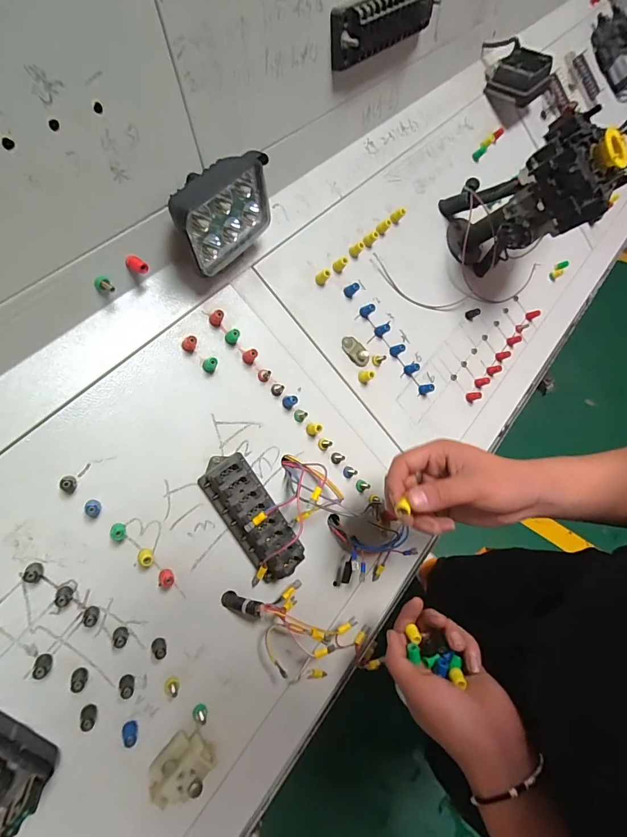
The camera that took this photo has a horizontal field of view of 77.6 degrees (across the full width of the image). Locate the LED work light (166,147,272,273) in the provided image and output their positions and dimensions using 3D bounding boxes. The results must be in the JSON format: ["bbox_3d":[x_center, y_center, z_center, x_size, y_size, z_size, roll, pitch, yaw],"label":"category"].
[{"bbox_3d":[-0.092,-0.198,0.382,0.045,0.074,0.108,29,63,22],"label":"LED work light"}]

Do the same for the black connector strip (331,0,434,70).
[{"bbox_3d":[0.089,-0.469,0.459,0.033,0.047,0.196,29,63,22],"label":"black connector strip"}]

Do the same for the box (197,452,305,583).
[{"bbox_3d":[-0.059,0.101,0.401,0.057,0.040,0.144,-36,98,-18],"label":"box"}]

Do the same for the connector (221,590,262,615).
[{"bbox_3d":[-0.073,0.186,0.393,0.043,0.010,0.015,13,58,13],"label":"connector"}]

